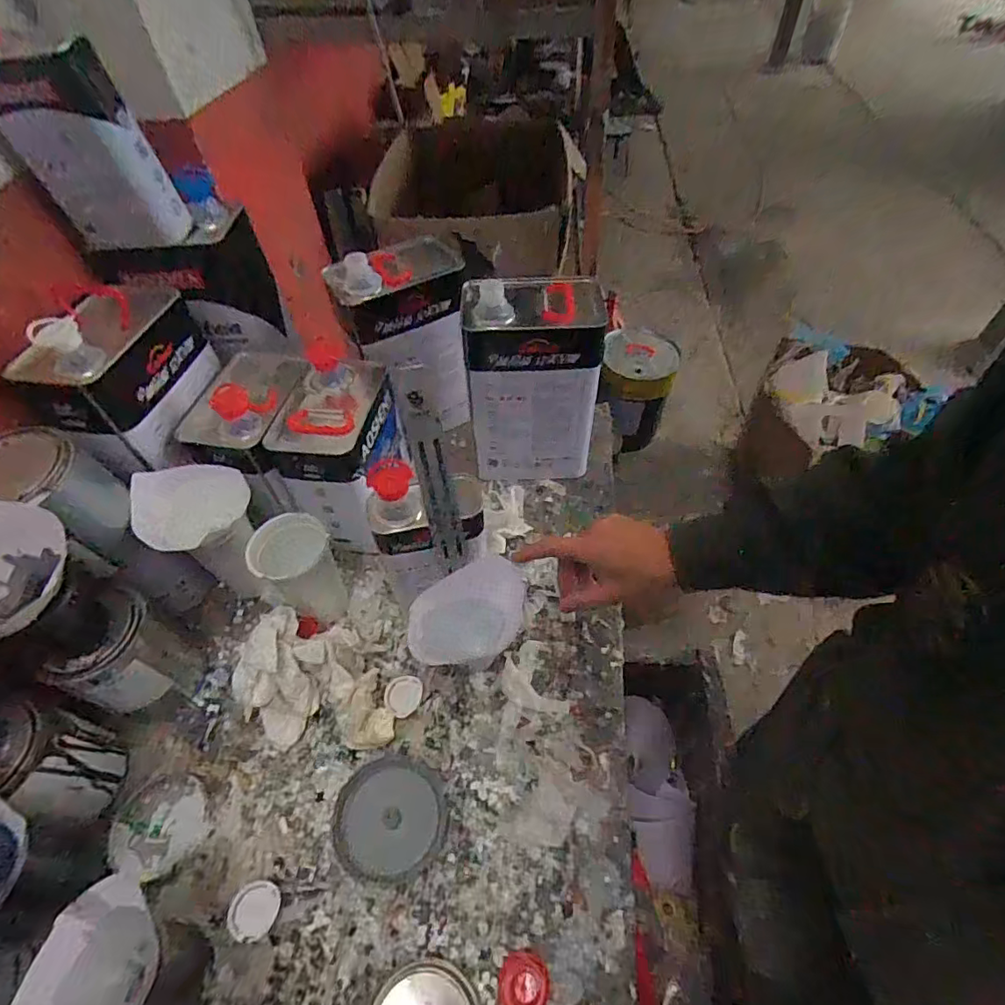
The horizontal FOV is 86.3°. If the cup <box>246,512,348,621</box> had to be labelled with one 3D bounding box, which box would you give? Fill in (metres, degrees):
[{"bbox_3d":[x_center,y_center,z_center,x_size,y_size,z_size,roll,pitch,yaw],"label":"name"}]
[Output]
[{"bbox_3d":[-0.235,0.077,0.623,0.081,0.127,0.090,-33,57,-21],"label":"cup"}]

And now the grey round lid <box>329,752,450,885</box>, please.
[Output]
[{"bbox_3d":[-0.108,0.305,0.523,0.105,0.023,0.101,-1,52,2],"label":"grey round lid"}]

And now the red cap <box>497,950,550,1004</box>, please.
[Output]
[{"bbox_3d":[0.018,0.404,0.448,0.041,0.013,0.043,-1,52,2],"label":"red cap"}]

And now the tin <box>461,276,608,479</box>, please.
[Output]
[{"bbox_3d":[0.041,-0.164,0.729,0.166,0.254,0.114,-2,52,1],"label":"tin"}]

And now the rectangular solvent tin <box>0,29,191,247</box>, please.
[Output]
[{"bbox_3d":[-0.427,-0.364,0.550,0.119,0.181,0.059,-3,52,0],"label":"rectangular solvent tin"}]

